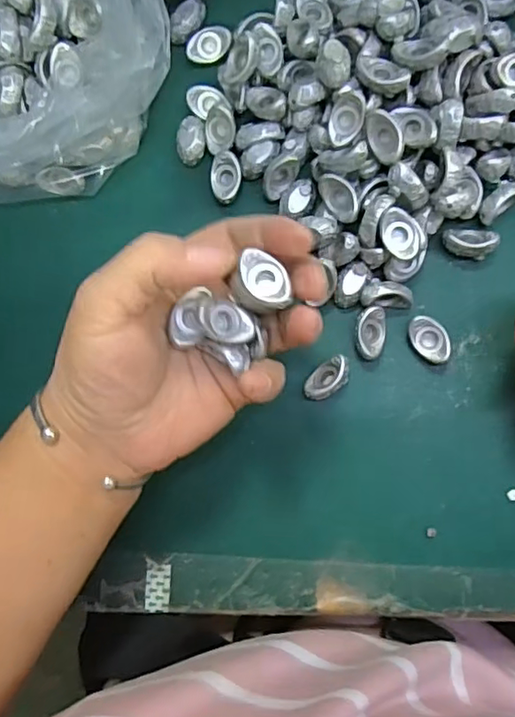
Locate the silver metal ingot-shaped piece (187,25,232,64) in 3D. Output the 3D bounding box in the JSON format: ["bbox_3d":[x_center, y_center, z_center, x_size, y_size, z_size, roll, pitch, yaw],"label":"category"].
[{"bbox_3d":[-0.027,-0.176,0.317,0.026,0.007,0.015,-23,84,2],"label":"silver metal ingot-shaped piece"}]

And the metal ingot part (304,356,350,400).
[{"bbox_3d":[0.036,0.011,0.291,0.026,0.010,0.015,-38,83,1],"label":"metal ingot part"}]

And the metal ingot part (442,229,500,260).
[{"bbox_3d":[0.110,-0.060,0.294,0.026,0.014,0.015,3,86,5],"label":"metal ingot part"}]

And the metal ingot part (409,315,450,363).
[{"bbox_3d":[0.088,-0.010,0.291,0.017,0.012,0.025,-28,84,2],"label":"metal ingot part"}]

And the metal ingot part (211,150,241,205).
[{"bbox_3d":[-0.017,-0.098,0.306,0.016,0.007,0.027,1,85,5],"label":"metal ingot part"}]

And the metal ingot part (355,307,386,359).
[{"bbox_3d":[0.058,-0.013,0.293,0.015,0.011,0.026,1,85,5],"label":"metal ingot part"}]

